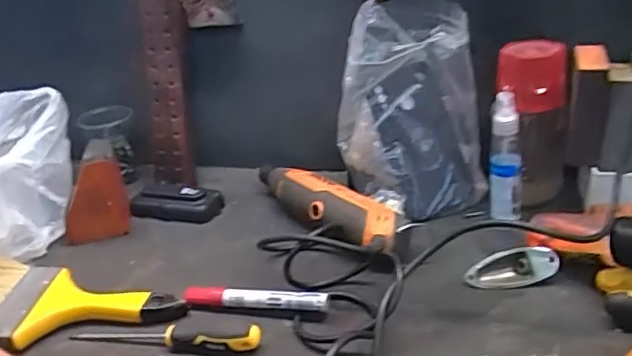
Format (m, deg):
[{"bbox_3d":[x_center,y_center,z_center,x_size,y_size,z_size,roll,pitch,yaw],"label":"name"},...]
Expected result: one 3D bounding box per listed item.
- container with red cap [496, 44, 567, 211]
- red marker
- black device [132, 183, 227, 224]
[{"bbox_3d":[0.221,-0.045,0.612,0.069,0.182,0.062,5,28,24],"label":"container with red cap"},{"bbox_3d":[-0.054,0.107,0.526,0.130,0.013,0.012,-1,26,13],"label":"red marker"},{"bbox_3d":[-0.166,0.029,0.699,0.106,0.035,0.033,0,27,15],"label":"black device"}]

